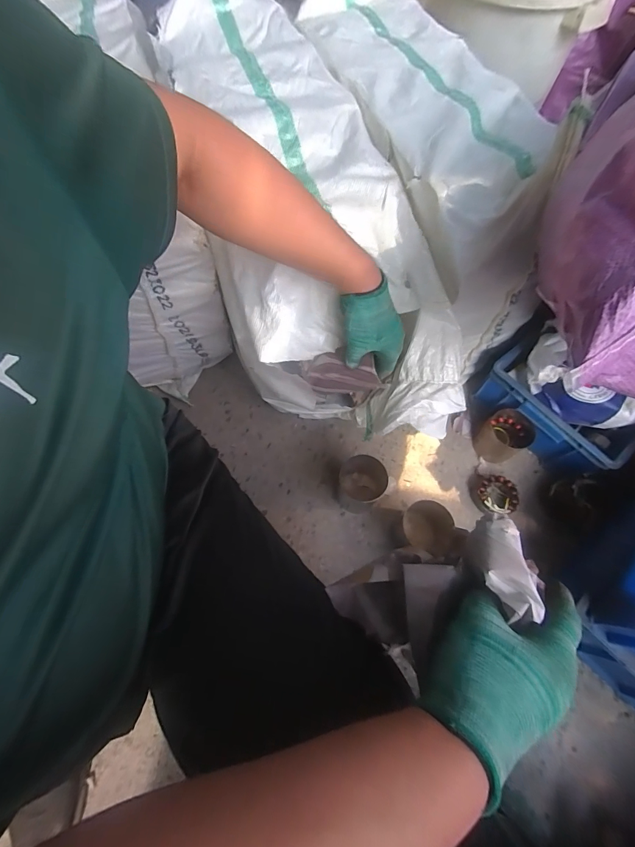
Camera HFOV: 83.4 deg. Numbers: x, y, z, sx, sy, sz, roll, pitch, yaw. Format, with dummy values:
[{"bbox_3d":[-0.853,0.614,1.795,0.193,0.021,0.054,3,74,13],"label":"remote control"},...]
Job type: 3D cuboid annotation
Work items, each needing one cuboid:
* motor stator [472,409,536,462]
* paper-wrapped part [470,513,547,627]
[{"bbox_3d":[0.414,0.032,0.804,0.101,0.096,0.097,-33,71,-13],"label":"motor stator"},{"bbox_3d":[0.147,0.111,0.279,0.036,0.024,0.074,-11,68,-5],"label":"paper-wrapped part"}]

